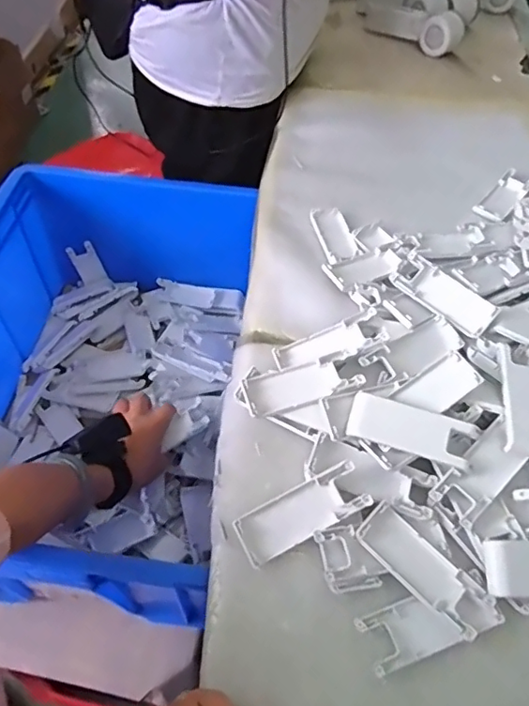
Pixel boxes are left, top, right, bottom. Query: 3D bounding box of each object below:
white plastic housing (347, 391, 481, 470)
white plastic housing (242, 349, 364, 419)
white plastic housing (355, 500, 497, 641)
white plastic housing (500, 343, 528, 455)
[{"bbox_3d":[0.122,0.063,0.444,0.100,0.005,0.039,15,70,9],"label":"white plastic housing"},{"bbox_3d":[0.033,0.027,0.478,0.101,0.019,0.040,-12,57,-11],"label":"white plastic housing"},{"bbox_3d":[0.120,0.161,0.405,0.103,0.011,0.041,38,62,21],"label":"white plastic housing"},{"bbox_3d":[0.225,0.041,0.467,0.039,0.019,0.096,8,55,2],"label":"white plastic housing"}]

